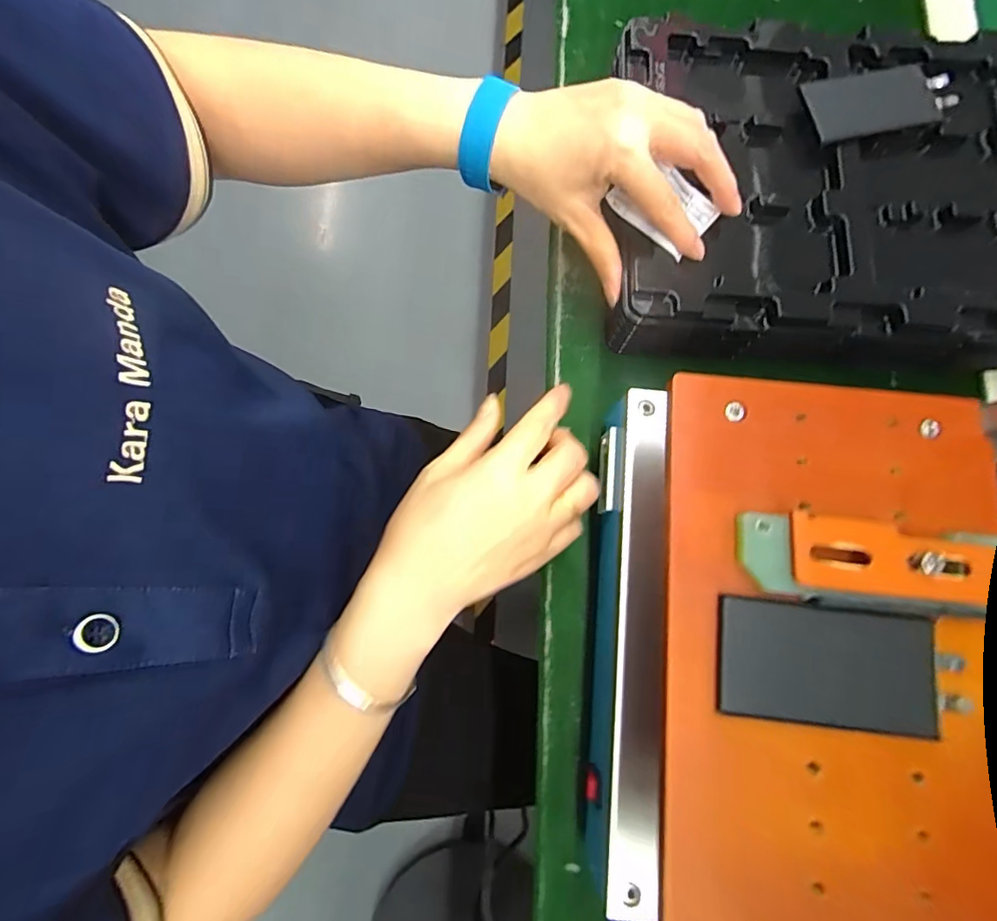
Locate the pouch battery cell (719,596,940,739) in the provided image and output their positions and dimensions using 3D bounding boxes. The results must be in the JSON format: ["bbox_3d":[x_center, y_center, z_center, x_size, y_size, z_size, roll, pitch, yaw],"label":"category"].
[{"bbox_3d":[0.128,0.080,0.197,0.083,0.005,0.044,6,78,1],"label":"pouch battery cell"}]

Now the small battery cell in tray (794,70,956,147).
[{"bbox_3d":[0.243,-0.229,0.324,0.100,0.012,0.043,-13,81,-2],"label":"small battery cell in tray"}]

